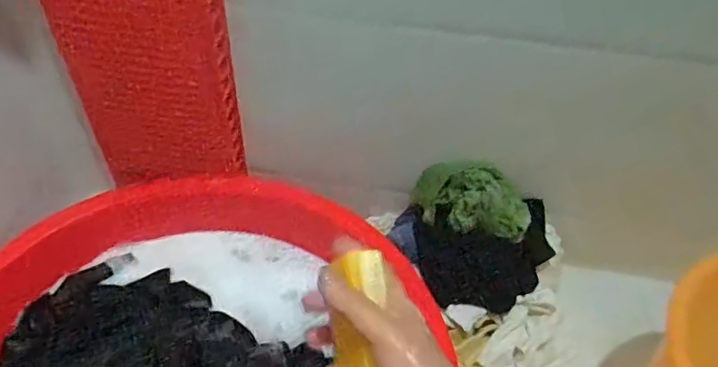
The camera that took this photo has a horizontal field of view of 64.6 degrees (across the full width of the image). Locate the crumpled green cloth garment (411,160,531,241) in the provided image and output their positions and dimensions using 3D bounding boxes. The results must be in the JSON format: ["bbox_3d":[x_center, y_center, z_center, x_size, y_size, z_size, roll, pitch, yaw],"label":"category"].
[{"bbox_3d":[0.157,0.014,0.793,0.171,0.080,0.068,22,51,16],"label":"crumpled green cloth garment"}]

